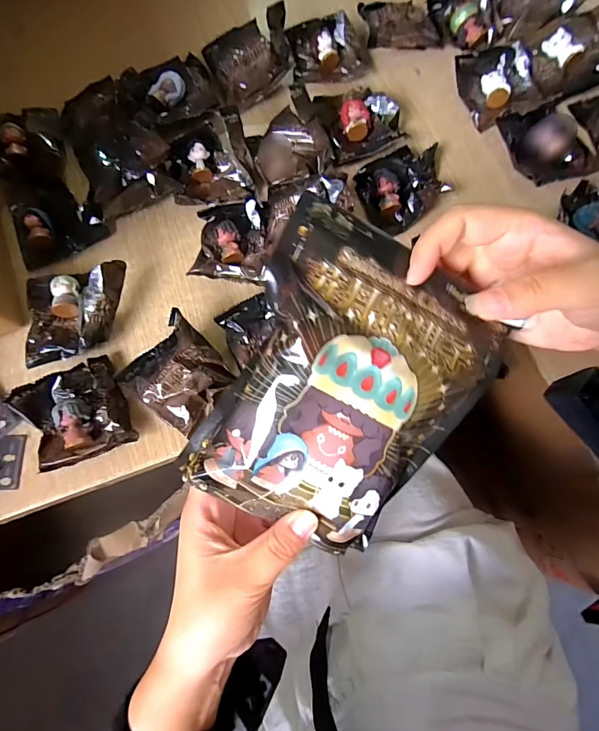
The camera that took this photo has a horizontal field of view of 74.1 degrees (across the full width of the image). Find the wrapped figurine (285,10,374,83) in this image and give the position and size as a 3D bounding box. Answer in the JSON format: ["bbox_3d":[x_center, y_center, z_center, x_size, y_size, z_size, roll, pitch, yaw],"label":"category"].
[{"bbox_3d":[0.031,-0.356,0.440,0.086,0.033,0.075,-6,73,-2],"label":"wrapped figurine"}]

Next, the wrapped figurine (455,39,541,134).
[{"bbox_3d":[0.215,-0.299,0.422,0.076,0.029,0.076,-14,74,-4],"label":"wrapped figurine"}]

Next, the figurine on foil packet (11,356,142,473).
[{"bbox_3d":[-0.187,0.040,0.329,0.076,0.035,0.076,-25,75,-7],"label":"figurine on foil packet"}]

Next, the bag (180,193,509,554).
[{"bbox_3d":[0.024,0.014,0.196,0.122,0.024,0.151,29,92,-11],"label":"bag"}]

